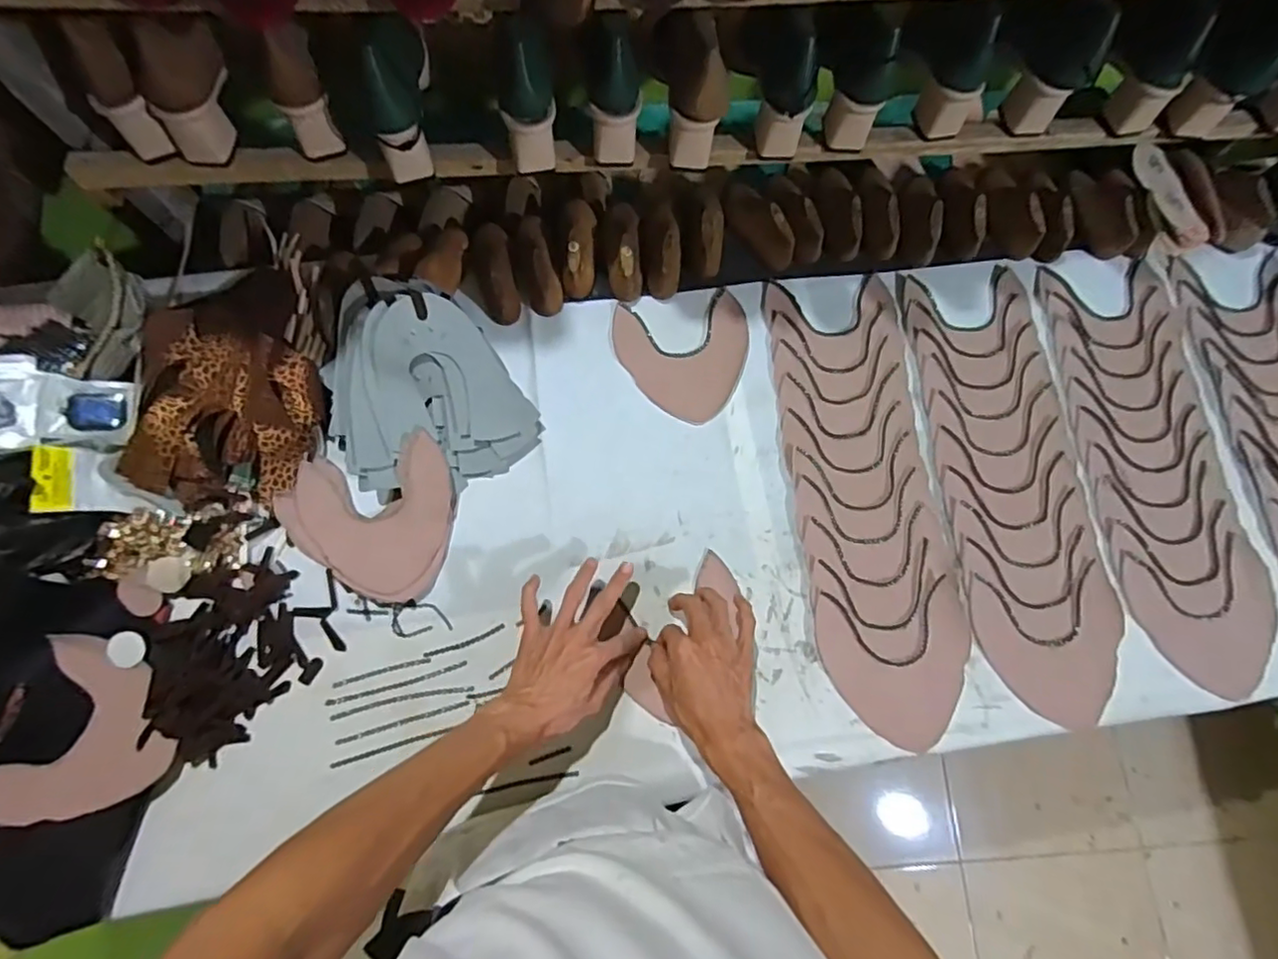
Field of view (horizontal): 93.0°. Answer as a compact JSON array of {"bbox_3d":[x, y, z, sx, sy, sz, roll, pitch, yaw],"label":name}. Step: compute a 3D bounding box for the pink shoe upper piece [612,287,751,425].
[{"bbox_3d":[0.061,-0.149,0.742,0.162,0.005,0.159,-13,75,-5],"label":"pink shoe upper piece"}]

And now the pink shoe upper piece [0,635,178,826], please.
[{"bbox_3d":[-0.525,0.248,0.573,0.149,0.020,0.154,24,75,5],"label":"pink shoe upper piece"}]

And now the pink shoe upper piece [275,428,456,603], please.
[{"bbox_3d":[-0.292,0.049,0.659,0.178,0.034,0.167,-13,75,-5],"label":"pink shoe upper piece"}]

